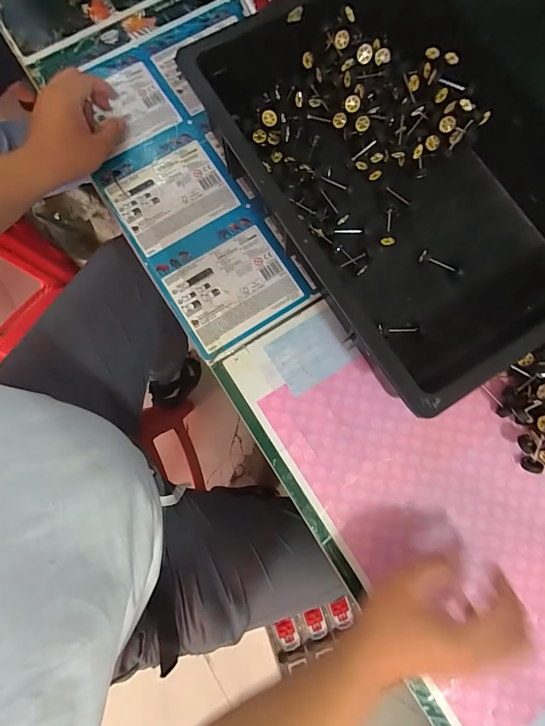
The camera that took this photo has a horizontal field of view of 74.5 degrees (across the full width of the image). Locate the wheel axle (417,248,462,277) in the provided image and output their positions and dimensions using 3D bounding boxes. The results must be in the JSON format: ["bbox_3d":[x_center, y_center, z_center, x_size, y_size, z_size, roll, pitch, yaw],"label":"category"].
[{"bbox_3d":[0.200,-0.118,0.423,0.053,0.011,0.014,22,81,5],"label":"wheel axle"}]

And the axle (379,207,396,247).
[{"bbox_3d":[0.141,-0.167,0.432,0.017,0.015,0.050,10,80,3],"label":"axle"}]

